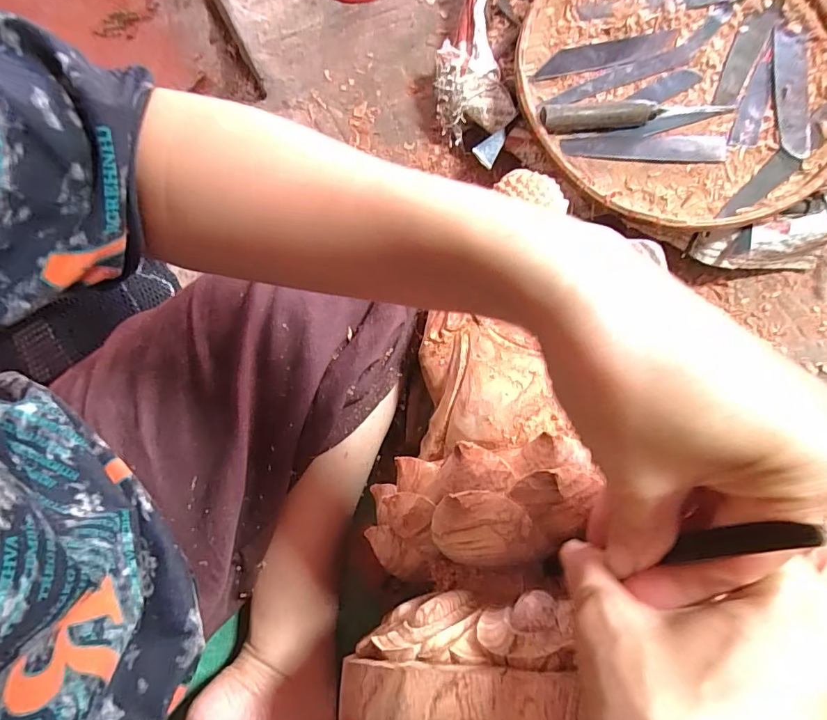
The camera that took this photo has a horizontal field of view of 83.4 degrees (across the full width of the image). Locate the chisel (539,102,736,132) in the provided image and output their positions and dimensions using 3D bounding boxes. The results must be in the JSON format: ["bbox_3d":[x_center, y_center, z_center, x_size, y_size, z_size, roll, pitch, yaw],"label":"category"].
[{"bbox_3d":[0.200,-0.222,0.415,0.176,0.017,0.020,-7,76,-2],"label":"chisel"}]

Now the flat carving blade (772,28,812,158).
[{"bbox_3d":[0.343,-0.242,0.419,0.026,0.004,0.130,7,76,1],"label":"flat carving blade"}]

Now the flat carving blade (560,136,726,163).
[{"bbox_3d":[0.208,-0.190,0.417,0.143,0.004,0.025,0,76,0],"label":"flat carving blade"}]

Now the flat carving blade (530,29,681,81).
[{"bbox_3d":[0.181,-0.289,0.435,0.137,0.004,0.025,-12,76,-3],"label":"flat carving blade"}]

